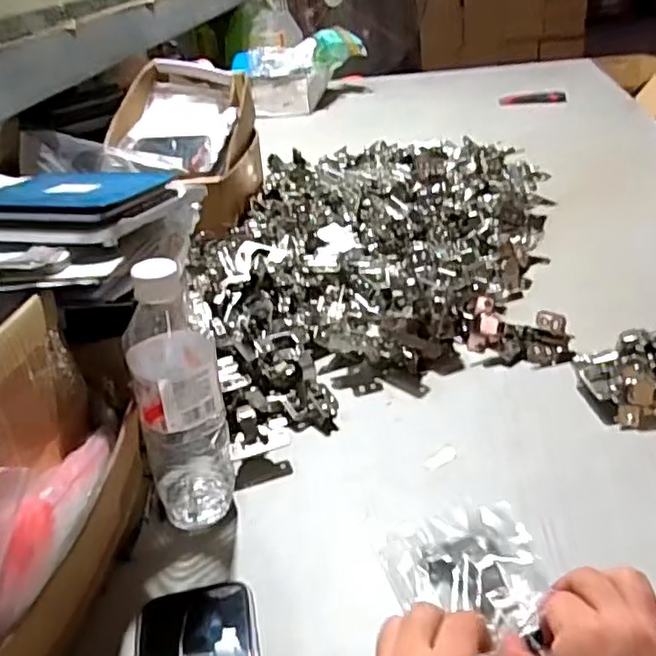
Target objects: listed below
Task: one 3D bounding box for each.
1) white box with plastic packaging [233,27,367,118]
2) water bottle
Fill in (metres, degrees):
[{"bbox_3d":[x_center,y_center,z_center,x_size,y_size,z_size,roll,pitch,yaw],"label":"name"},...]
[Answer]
[{"bbox_3d":[-0.068,-0.670,1.754,0.333,0.165,0.220,-8,31,0],"label":"white box with plastic packaging"},{"bbox_3d":[-0.119,0.055,0.523,0.069,0.225,0.071,-16,32,-13],"label":"water bottle"}]

